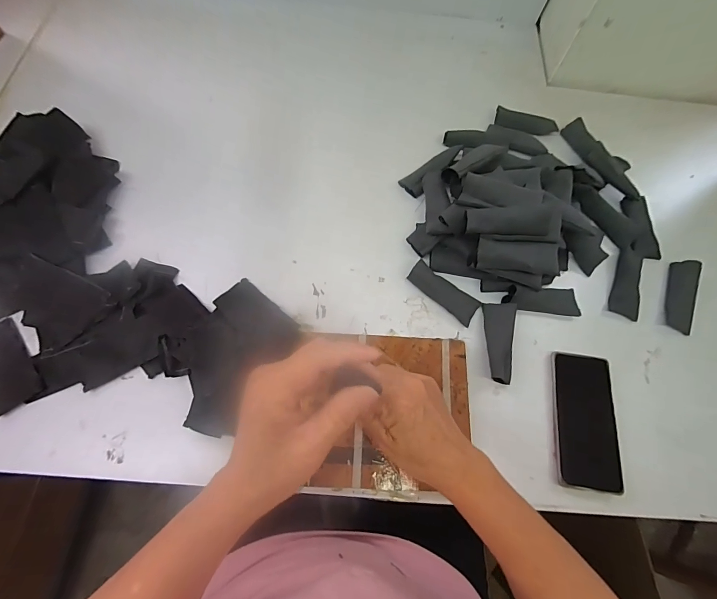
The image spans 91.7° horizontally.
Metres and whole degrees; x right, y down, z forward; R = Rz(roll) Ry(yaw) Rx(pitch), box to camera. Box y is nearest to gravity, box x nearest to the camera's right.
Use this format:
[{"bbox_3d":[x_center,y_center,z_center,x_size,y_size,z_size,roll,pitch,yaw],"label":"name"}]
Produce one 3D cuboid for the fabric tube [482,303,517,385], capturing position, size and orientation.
[{"bbox_3d":[0.189,0.055,0.460,0.038,0.016,0.104,4,69,-1],"label":"fabric tube"}]

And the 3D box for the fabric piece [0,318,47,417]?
[{"bbox_3d":[-0.433,0.079,0.423,0.058,0.007,0.117,-34,75,-14],"label":"fabric piece"}]

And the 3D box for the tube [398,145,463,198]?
[{"bbox_3d":[0.114,-0.200,0.528,0.104,0.018,0.035,-38,75,0],"label":"tube"}]

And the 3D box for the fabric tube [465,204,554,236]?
[{"bbox_3d":[0.188,-0.099,0.433,0.110,0.023,0.034,-3,69,-5],"label":"fabric tube"}]

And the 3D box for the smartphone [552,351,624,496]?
[{"bbox_3d":[0.283,0.149,0.435,0.075,0.011,0.159,9,69,1],"label":"smartphone"}]

